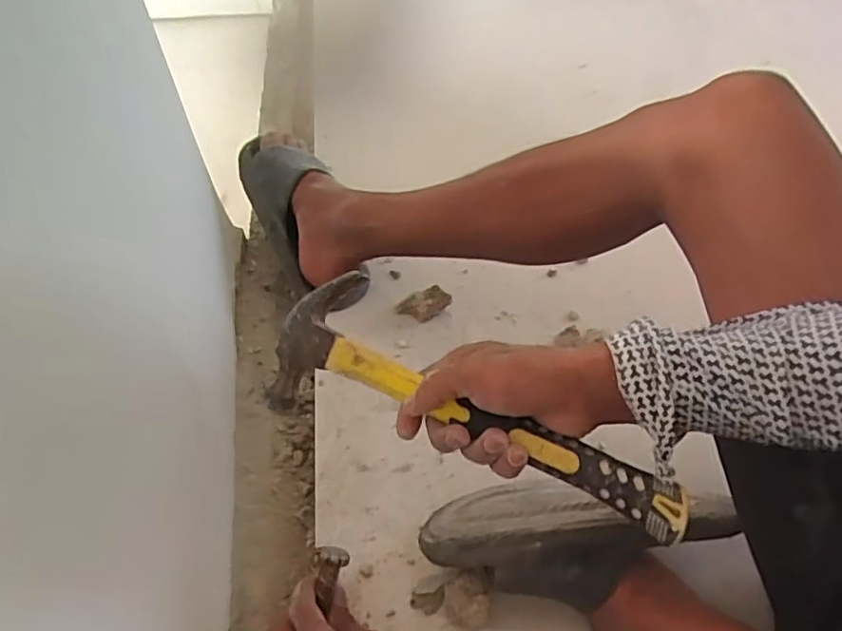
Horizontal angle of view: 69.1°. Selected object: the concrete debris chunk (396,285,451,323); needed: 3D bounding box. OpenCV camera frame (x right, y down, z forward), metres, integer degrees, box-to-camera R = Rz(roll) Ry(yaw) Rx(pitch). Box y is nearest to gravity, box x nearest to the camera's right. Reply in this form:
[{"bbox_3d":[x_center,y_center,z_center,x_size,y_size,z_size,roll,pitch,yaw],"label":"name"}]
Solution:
[{"bbox_3d":[0.003,-0.013,0.707,0.063,0.034,0.026,-4,48,-4],"label":"concrete debris chunk"}]

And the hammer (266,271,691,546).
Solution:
[{"bbox_3d":[0.032,0.060,0.447,0.319,0.034,0.114,17,91,22],"label":"hammer"}]

